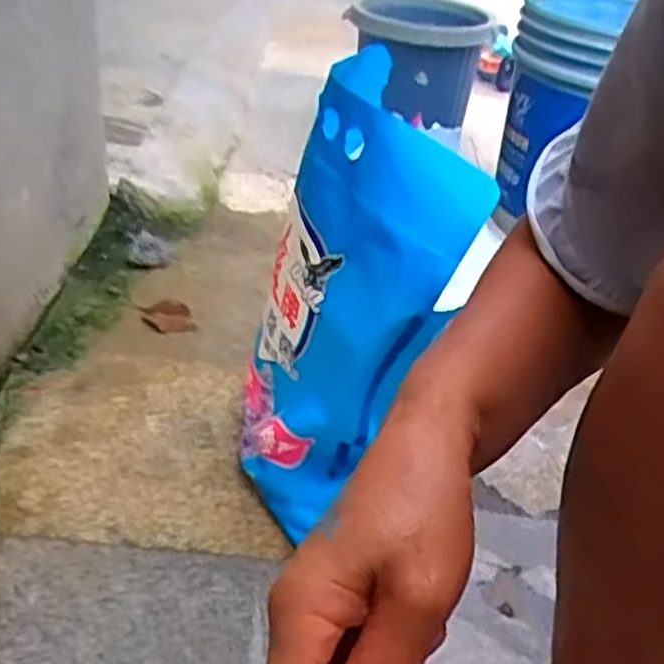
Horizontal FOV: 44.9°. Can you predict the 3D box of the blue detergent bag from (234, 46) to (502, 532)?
[{"bbox_3d":[0.007,-0.004,0.736,0.136,0.410,0.219,-10,37,-24],"label":"blue detergent bag"}]

